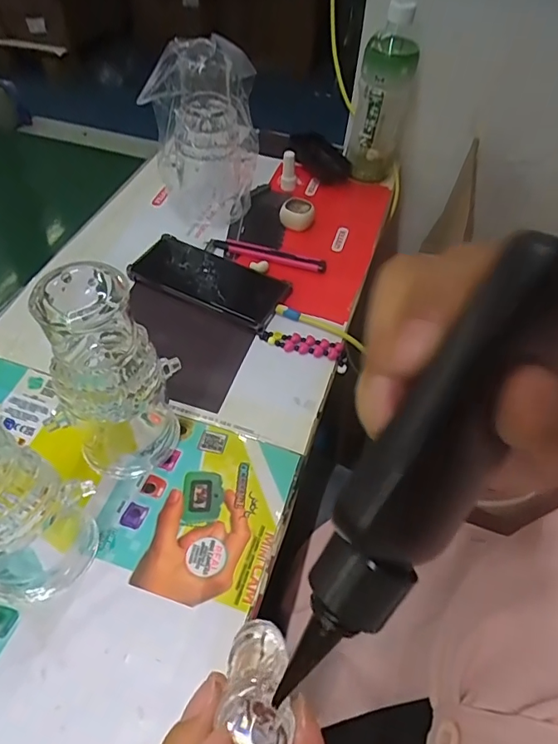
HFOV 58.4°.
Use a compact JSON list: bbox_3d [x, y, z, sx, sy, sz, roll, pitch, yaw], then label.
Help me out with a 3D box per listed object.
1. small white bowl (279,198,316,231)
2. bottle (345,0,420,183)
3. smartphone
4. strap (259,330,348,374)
[{"bbox_3d":[0.022,-0.195,0.609,0.037,0.024,0.034,17,52,9],"label":"small white bowl"},{"bbox_3d":[0.126,-0.336,0.615,0.061,0.206,0.055,9,51,3],"label":"bottle"},{"bbox_3d":[-0.073,-0.099,0.540,0.163,0.014,0.078,24,53,14],"label":"smartphone"},{"bbox_3d":[0.025,-0.028,0.495,0.088,0.007,0.021,15,52,7],"label":"strap"}]

